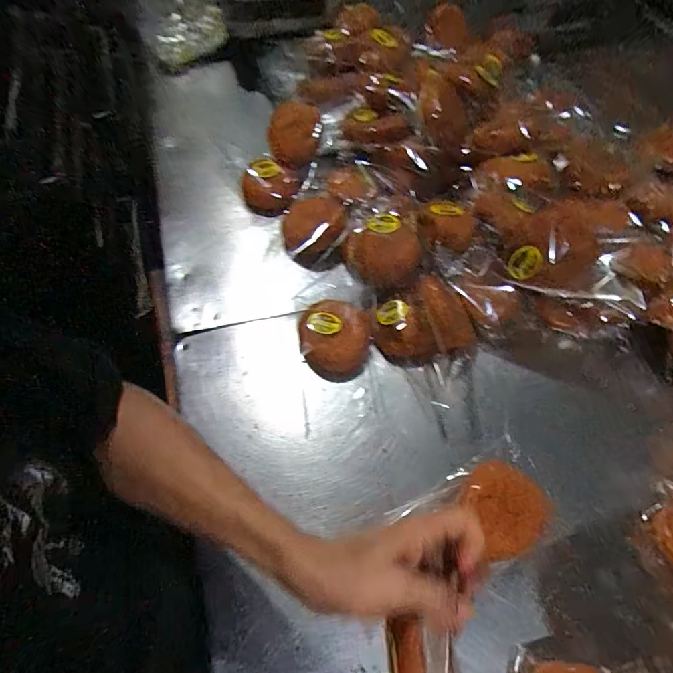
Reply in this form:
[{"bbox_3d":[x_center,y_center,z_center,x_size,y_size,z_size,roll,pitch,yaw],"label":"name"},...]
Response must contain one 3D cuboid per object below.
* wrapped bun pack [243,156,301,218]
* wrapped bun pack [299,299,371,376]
[{"bbox_3d":[-0.113,-0.238,0.707,0.107,0.050,0.082,16,62,7],"label":"wrapped bun pack"},{"bbox_3d":[-0.001,0.000,0.566,0.092,0.043,0.105,-4,62,-4],"label":"wrapped bun pack"}]

